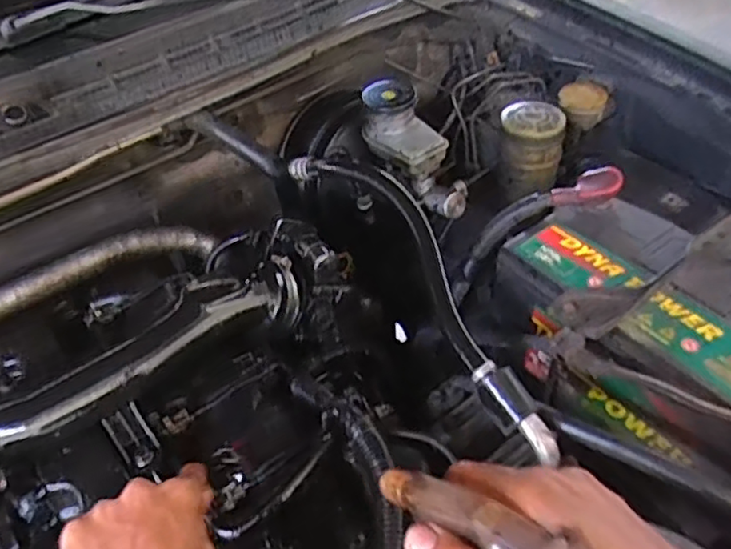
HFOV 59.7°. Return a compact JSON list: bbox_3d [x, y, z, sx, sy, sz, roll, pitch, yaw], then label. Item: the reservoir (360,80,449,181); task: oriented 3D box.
[{"bbox_3d":[0.044,-0.181,0.783,0.118,0.078,0.066,29,54,32],"label":"reservoir"}]

